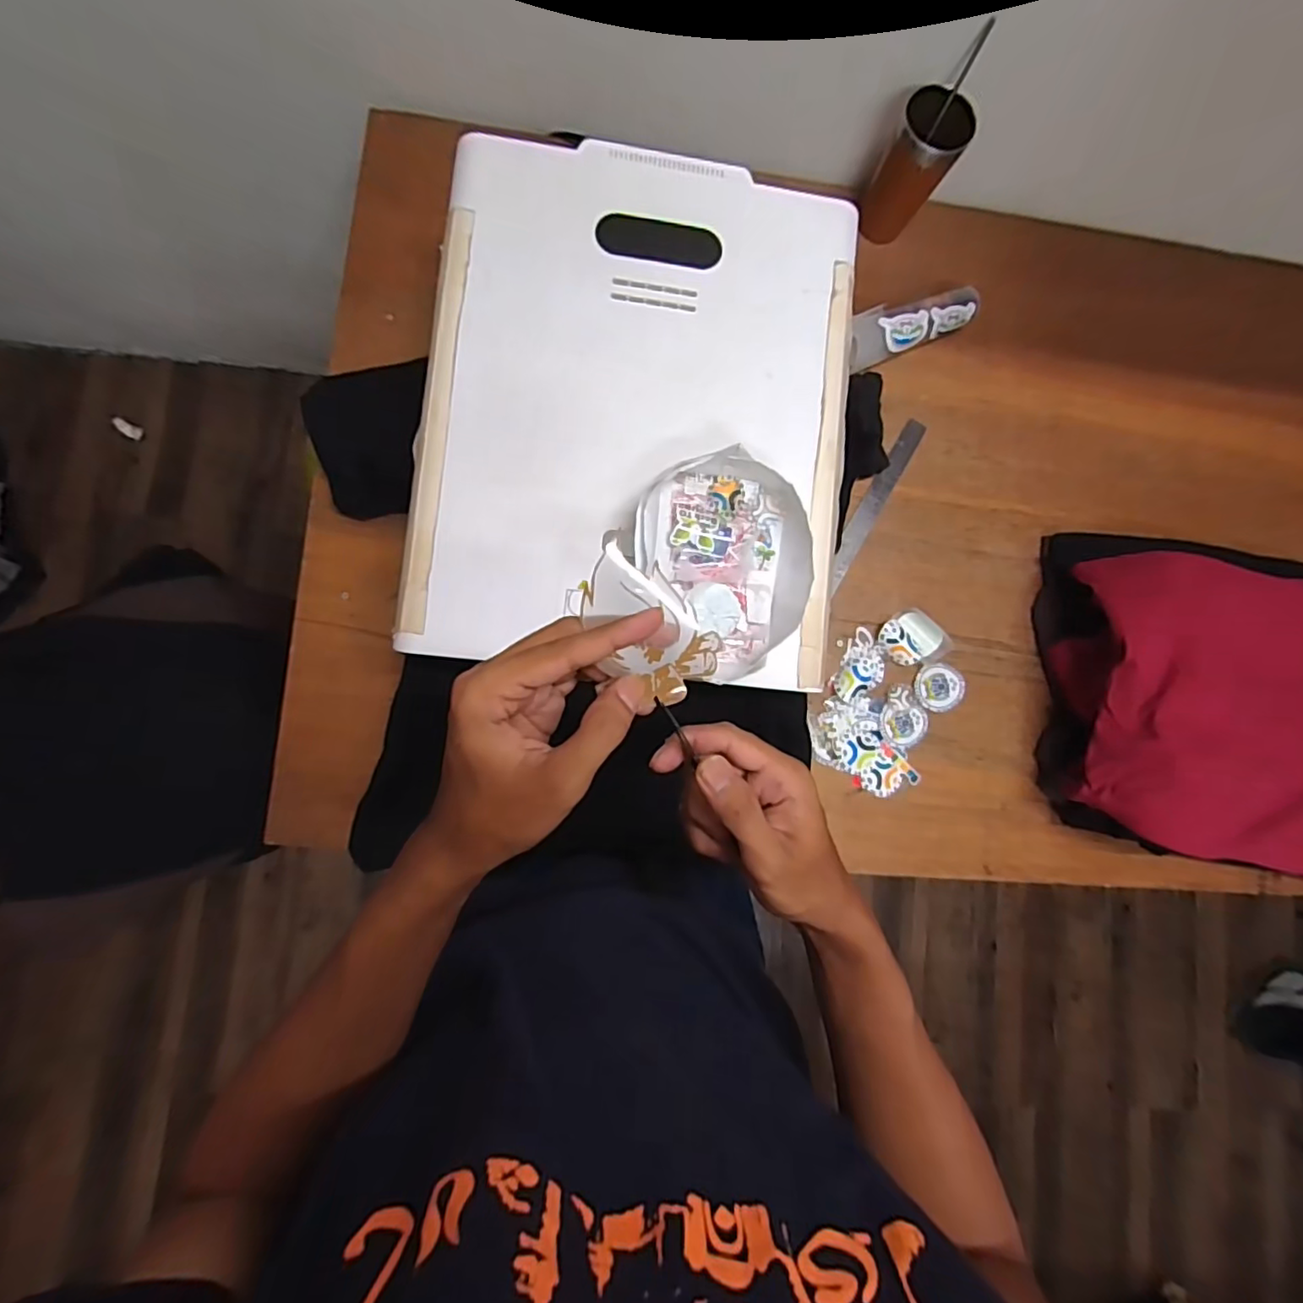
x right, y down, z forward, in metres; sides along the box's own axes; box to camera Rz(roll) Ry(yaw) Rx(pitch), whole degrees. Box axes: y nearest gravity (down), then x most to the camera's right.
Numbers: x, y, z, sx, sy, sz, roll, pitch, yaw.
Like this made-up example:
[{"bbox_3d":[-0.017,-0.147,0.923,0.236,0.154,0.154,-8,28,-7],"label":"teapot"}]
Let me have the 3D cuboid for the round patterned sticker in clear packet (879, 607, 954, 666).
[{"bbox_3d":[0.329,-0.016,0.754,0.078,0.016,0.069,-31,88,-9],"label":"round patterned sticker in clear packet"}]

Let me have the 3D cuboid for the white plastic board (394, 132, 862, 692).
[{"bbox_3d":[-0.007,-0.233,0.577,0.395,0.023,0.498,6,83,-6],"label":"white plastic board"}]

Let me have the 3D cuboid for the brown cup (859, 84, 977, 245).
[{"bbox_3d":[0.316,-0.585,0.740,0.074,0.139,0.075,1,84,-6],"label":"brown cup"}]

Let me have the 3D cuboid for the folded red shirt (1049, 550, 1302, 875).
[{"bbox_3d":[0.726,0.081,0.711,0.498,0.107,0.338,11,83,-5],"label":"folded red shirt"}]

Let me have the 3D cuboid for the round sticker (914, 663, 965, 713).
[{"bbox_3d":[0.359,0.045,0.756,0.063,0.008,0.060,1,84,-6],"label":"round sticker"}]

